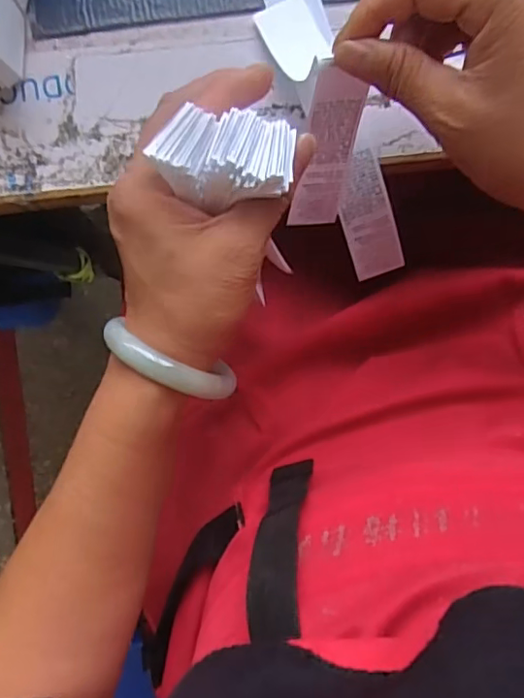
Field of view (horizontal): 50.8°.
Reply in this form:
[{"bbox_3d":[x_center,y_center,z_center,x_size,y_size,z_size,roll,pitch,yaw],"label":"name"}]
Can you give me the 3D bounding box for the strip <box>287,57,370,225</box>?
[{"bbox_3d":[0.035,-0.105,0.294,0.029,0.095,0.004,-11,54,-15],"label":"strip"}]

